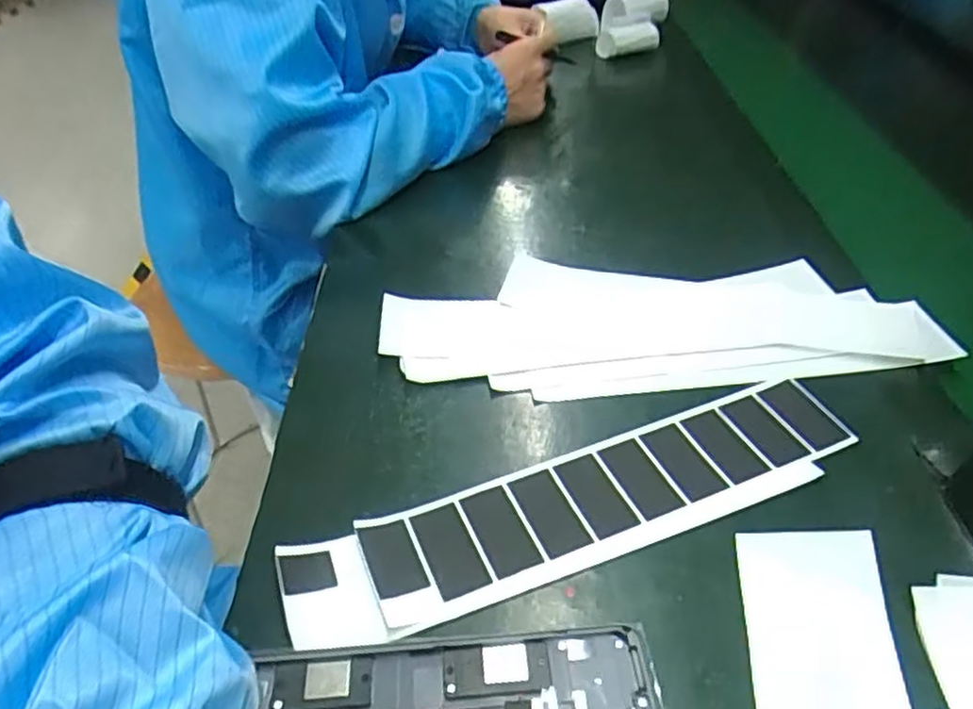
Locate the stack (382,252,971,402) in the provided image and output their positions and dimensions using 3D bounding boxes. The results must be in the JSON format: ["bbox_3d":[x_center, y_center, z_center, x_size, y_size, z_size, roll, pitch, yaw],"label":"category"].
[{"bbox_3d":[0.106,-0.025,0.462,0.343,0.008,0.131,-3,41,-2],"label":"stack"}]

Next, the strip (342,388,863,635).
[{"bbox_3d":[0.068,0.068,0.362,0.262,0.006,0.051,-16,41,-16],"label":"strip"}]

